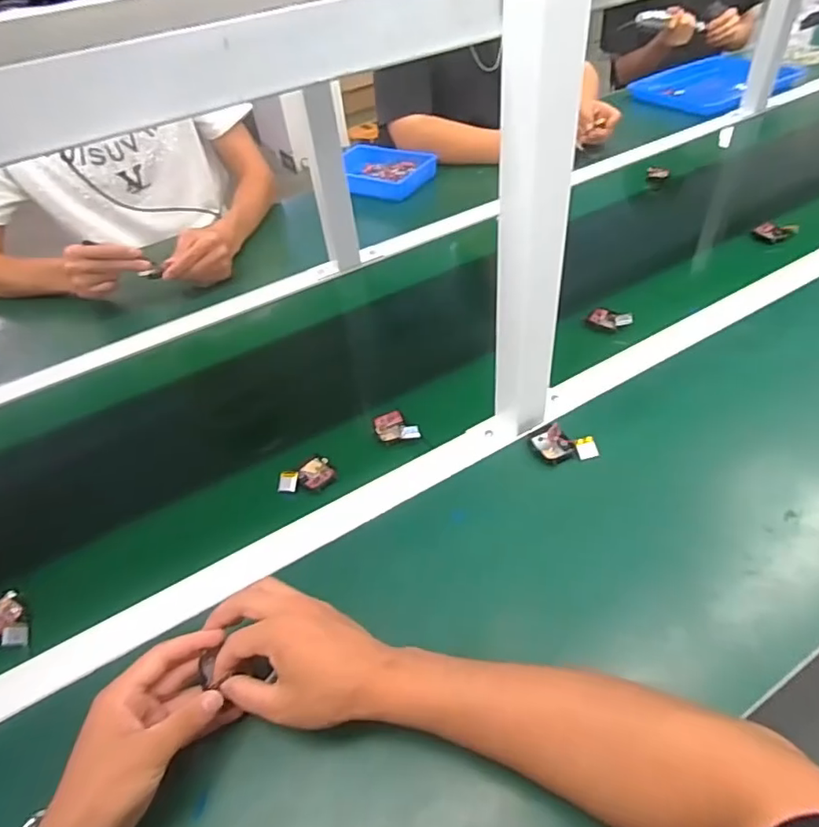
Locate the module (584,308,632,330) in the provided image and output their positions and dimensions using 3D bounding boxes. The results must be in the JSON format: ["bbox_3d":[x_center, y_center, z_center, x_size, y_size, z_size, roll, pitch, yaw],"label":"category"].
[{"bbox_3d":[0.266,-0.125,0.729,0.057,0.017,0.028,17,49,40],"label":"module"}]

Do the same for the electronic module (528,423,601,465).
[{"bbox_3d":[0.161,0.028,0.576,0.063,0.019,0.044,-10,46,-2],"label":"electronic module"}]

